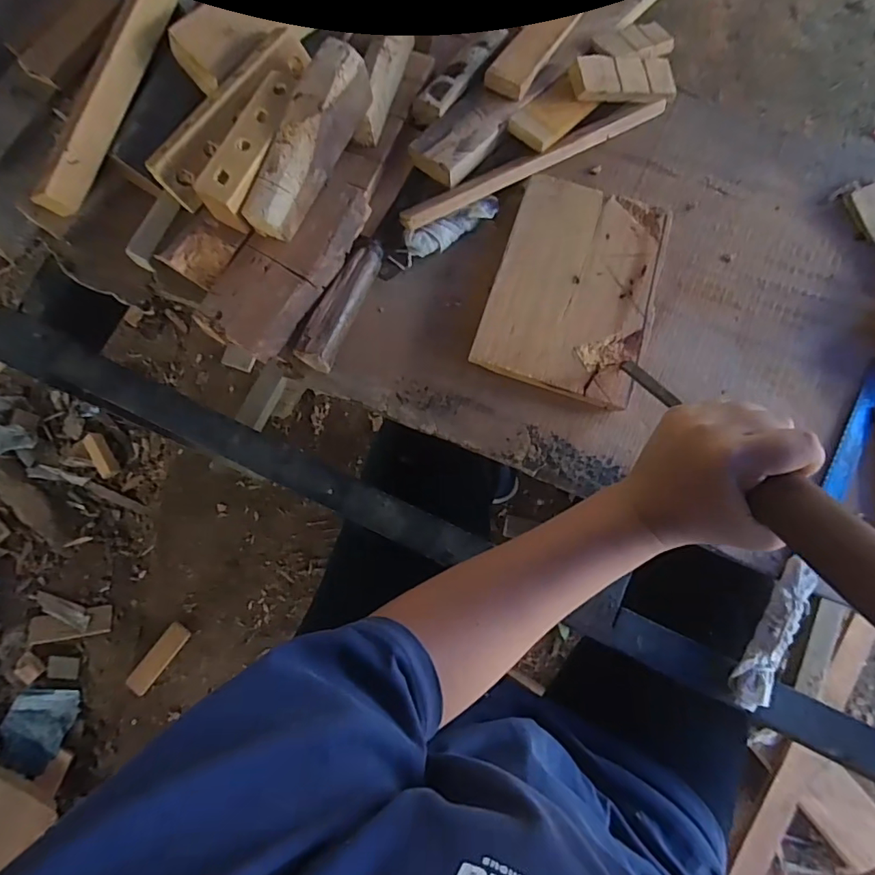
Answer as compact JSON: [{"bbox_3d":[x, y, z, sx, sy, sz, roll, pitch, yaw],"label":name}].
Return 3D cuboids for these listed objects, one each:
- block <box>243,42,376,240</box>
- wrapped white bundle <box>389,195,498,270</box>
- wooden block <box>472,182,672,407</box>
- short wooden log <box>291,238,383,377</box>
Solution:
[{"bbox_3d":[-0.105,-0.234,0.418,0.034,0.062,0.149,25,78,6],"label":"block"},{"bbox_3d":[0.009,-0.184,0.460,0.109,0.015,0.027,-26,78,-6],"label":"wrapped white bundle"},{"bbox_3d":[0.119,-0.130,0.448,0.133,0.026,0.190,17,77,4],"label":"wooden block"},{"bbox_3d":[-0.081,-0.113,0.442,0.030,0.032,0.124,20,78,5],"label":"short wooden log"}]

